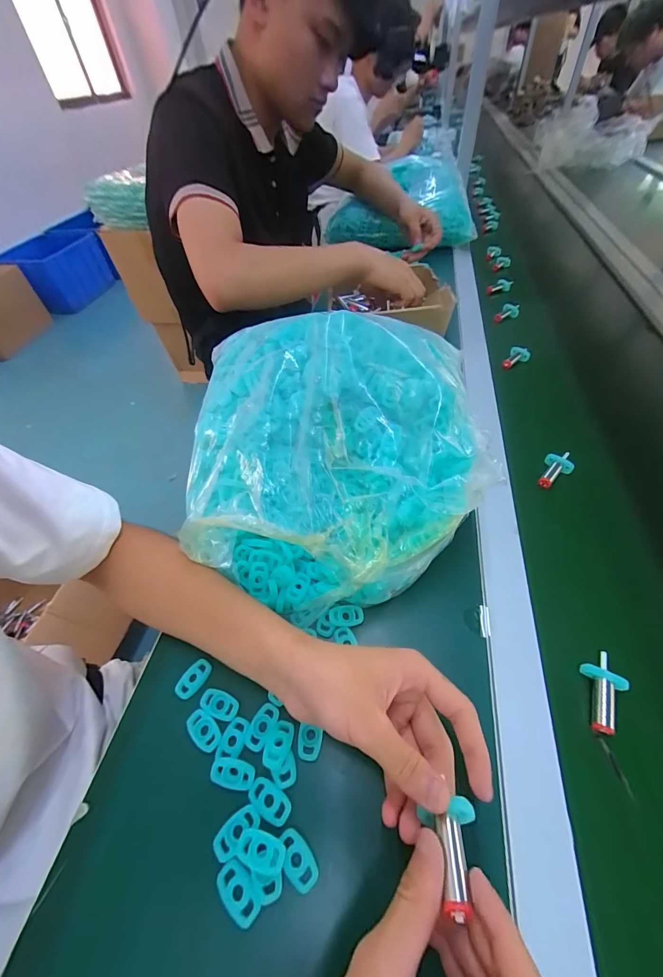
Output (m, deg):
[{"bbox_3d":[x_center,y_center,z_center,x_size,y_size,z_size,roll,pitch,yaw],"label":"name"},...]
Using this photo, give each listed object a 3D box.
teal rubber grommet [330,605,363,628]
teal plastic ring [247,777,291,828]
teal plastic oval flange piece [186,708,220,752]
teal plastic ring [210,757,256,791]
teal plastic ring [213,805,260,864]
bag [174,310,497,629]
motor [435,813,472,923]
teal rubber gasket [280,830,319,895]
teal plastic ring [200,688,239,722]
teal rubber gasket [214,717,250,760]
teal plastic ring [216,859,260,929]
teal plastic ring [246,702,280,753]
[{"bbox_3d":[0.014,0.119,0.330,0.031,0.009,0.018,-7,51,0],"label":"teal rubber grommet"},{"bbox_3d":[-0.044,0.223,0.253,0.032,0.005,0.018,22,57,22],"label":"teal plastic ring"},{"bbox_3d":[-0.102,0.192,0.281,0.033,0.004,0.019,29,60,26],"label":"teal plastic oval flange piece"},{"bbox_3d":[-0.073,0.211,0.262,0.033,0.005,0.017,5,52,10],"label":"teal plastic ring"},{"bbox_3d":[-0.065,0.234,0.242,0.034,0.005,0.017,-38,57,-22],"label":"teal plastic ring"},{"bbox_3d":[-0.026,-0.067,0.394,0.267,0.120,0.363,-14,52,-5],"label":"bag"},{"bbox_3d":[0.062,0.197,0.183,0.015,0.016,0.038,7,13,12],"label":"motor"},{"bbox_3d":[-0.022,0.244,0.232,0.018,0.005,0.032,-40,58,-23],"label":"teal rubber gasket"},{"bbox_3d":[-0.093,0.179,0.293,0.032,0.004,0.018,14,54,17],"label":"teal plastic ring"},{"bbox_3d":[-0.077,0.195,0.276,0.018,0.005,0.028,9,53,13],"label":"teal rubber gasket"},{"bbox_3d":[-0.059,0.257,0.225,0.032,0.004,0.020,32,61,27],"label":"teal plastic ring"},{"bbox_3d":[-0.055,0.189,0.281,0.018,0.005,0.032,19,56,19],"label":"teal plastic ring"}]

